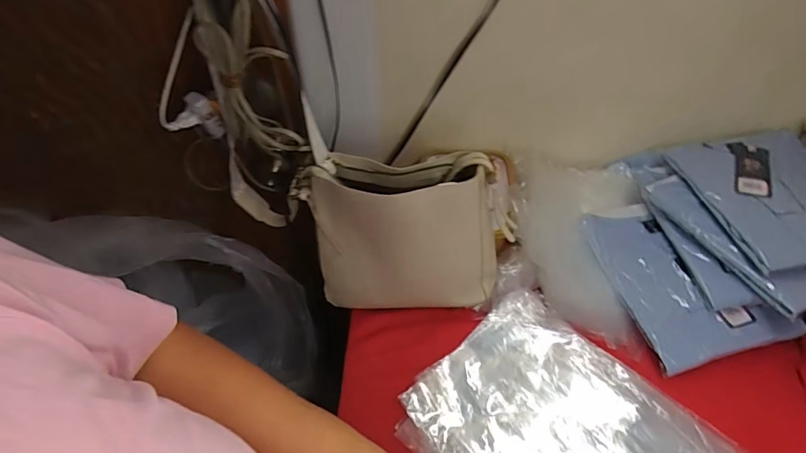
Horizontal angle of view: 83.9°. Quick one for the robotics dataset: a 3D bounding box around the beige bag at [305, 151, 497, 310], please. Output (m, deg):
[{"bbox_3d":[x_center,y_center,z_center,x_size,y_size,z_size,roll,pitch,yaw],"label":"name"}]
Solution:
[{"bbox_3d":[0.000,0.008,0.651,0.273,0.219,0.129,9,48,9],"label":"beige bag"}]

